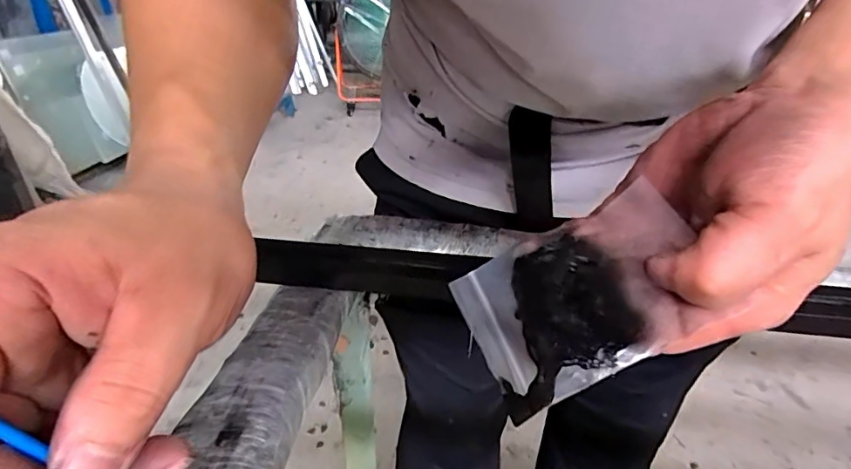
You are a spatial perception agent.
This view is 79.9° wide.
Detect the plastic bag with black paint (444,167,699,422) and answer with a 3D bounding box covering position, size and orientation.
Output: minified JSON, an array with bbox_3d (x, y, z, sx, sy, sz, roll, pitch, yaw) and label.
[{"bbox_3d":[0.065,0.025,0.212,0.096,0.011,0.069,-28,47,2],"label":"plastic bag with black paint"}]

